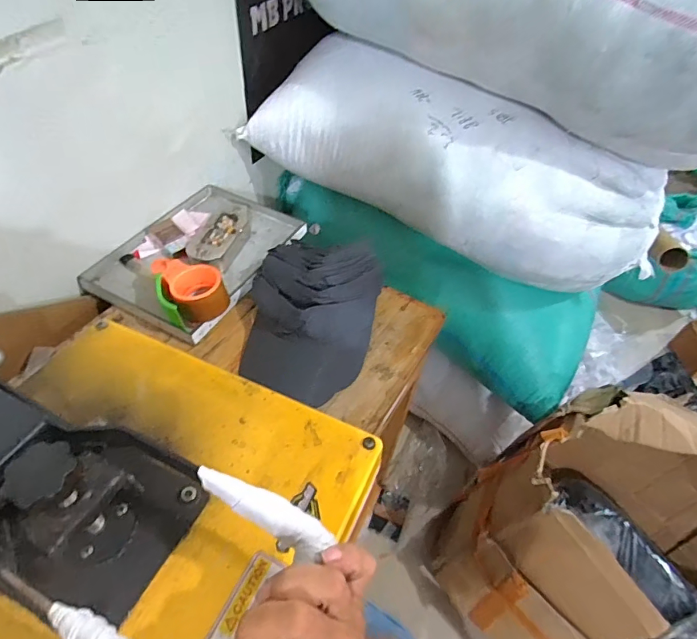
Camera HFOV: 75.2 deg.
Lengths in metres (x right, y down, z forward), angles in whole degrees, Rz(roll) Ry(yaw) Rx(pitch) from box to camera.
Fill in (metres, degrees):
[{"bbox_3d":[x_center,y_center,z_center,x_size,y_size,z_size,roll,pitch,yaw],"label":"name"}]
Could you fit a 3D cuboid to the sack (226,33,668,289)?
[{"bbox_3d":[0.215,-0.314,0.953,0.877,0.316,0.212,19,51,9],"label":"sack"}]

